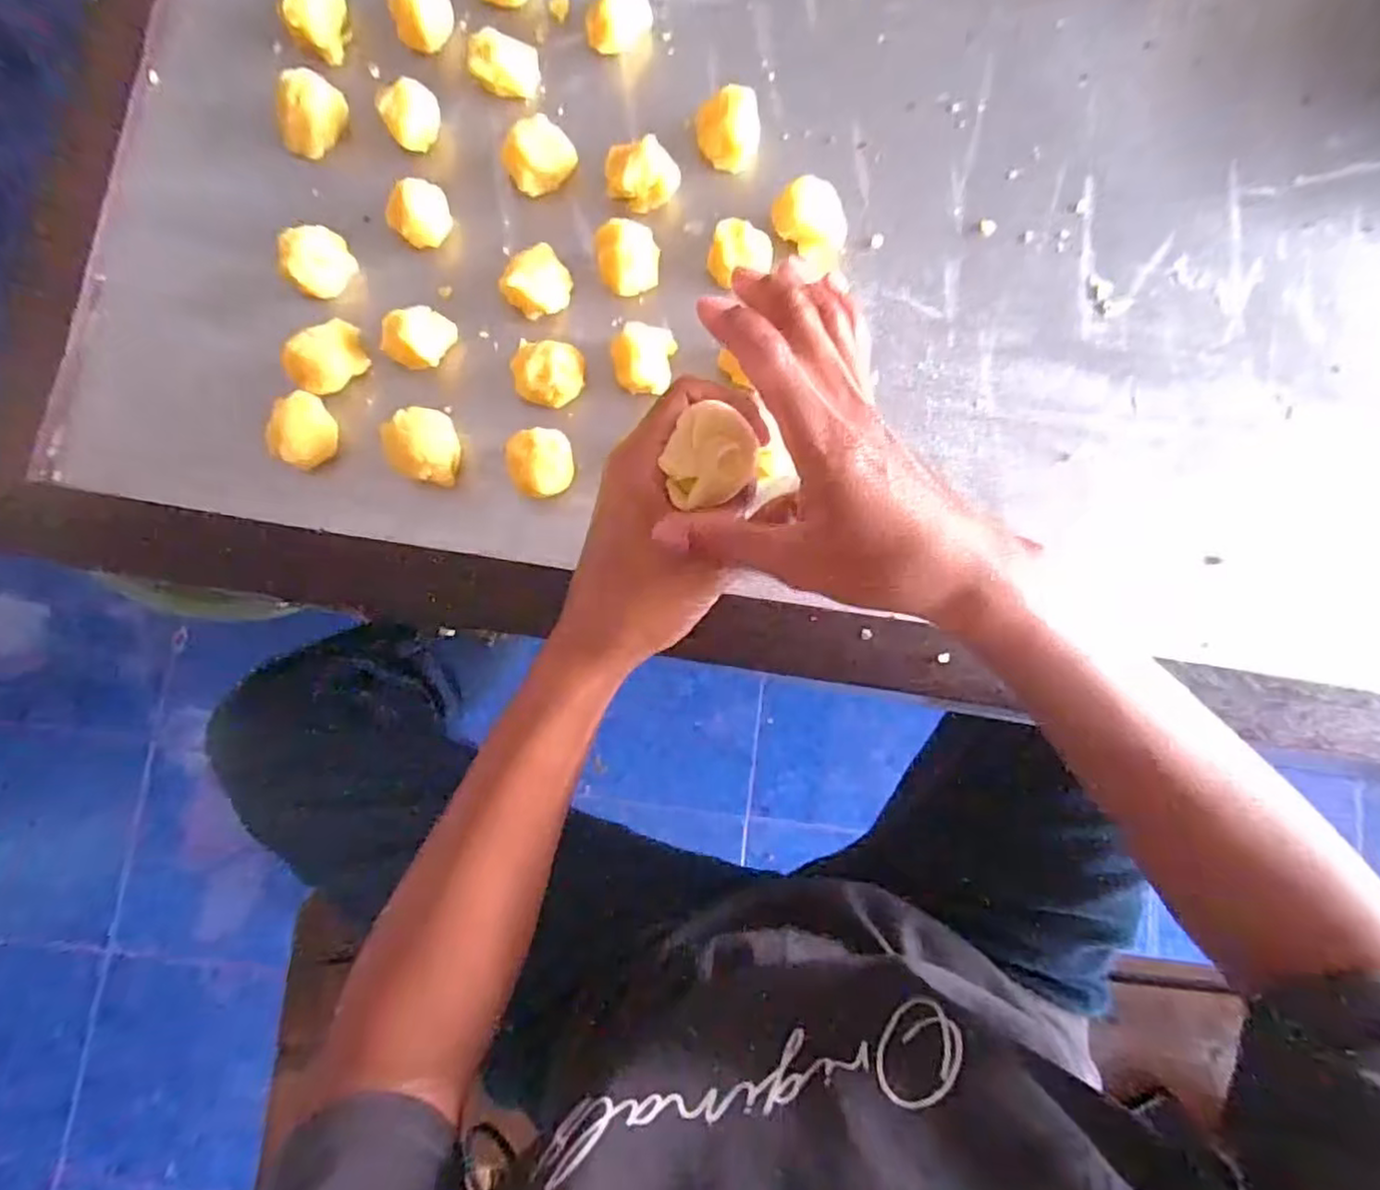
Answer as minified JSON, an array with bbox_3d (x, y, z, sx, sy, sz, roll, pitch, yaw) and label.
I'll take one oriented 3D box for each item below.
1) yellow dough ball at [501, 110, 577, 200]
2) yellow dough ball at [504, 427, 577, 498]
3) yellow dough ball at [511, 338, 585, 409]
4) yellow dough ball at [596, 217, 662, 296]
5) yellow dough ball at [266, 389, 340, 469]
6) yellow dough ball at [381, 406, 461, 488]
[{"bbox_3d":[-0.079,-0.231,0.362,0.033,0.024,0.028,-39,84,-5],"label":"yellow dough ball"},{"bbox_3d":[-0.072,-0.064,0.342,0.031,0.029,0.031,0,83,0],"label":"yellow dough ball"},{"bbox_3d":[-0.071,-0.111,0.348,0.035,0.026,0.029,2,83,0],"label":"yellow dough ball"},{"bbox_3d":[-0.031,-0.171,0.355,0.031,0.033,0.026,-5,83,-1],"label":"yellow dough ball"},{"bbox_3d":[-0.191,-0.081,0.344,0.026,0.028,0.033,41,84,5],"label":"yellow dough ball"},{"bbox_3d":[-0.129,-0.072,0.342,0.036,0.030,0.033,0,83,0],"label":"yellow dough ball"}]

